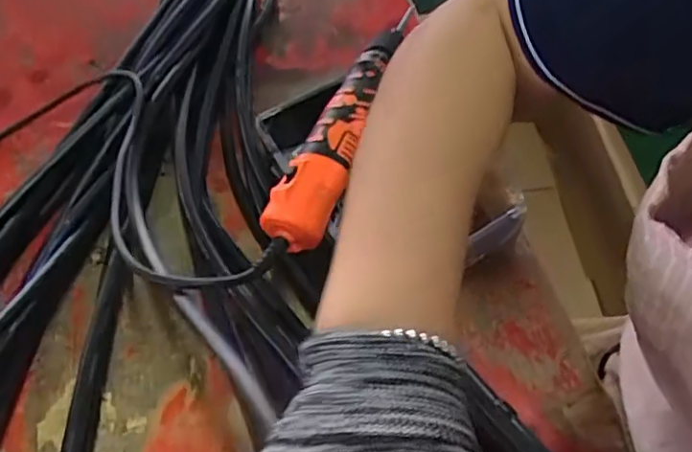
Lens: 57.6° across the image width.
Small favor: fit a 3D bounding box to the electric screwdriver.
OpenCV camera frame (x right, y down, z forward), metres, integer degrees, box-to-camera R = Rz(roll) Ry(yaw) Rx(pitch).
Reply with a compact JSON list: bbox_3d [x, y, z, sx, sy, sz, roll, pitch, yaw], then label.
[{"bbox_3d":[0.005,-0.094,0.480,0.046,0.035,0.264,17,57,15],"label":"electric screwdriver"}]

